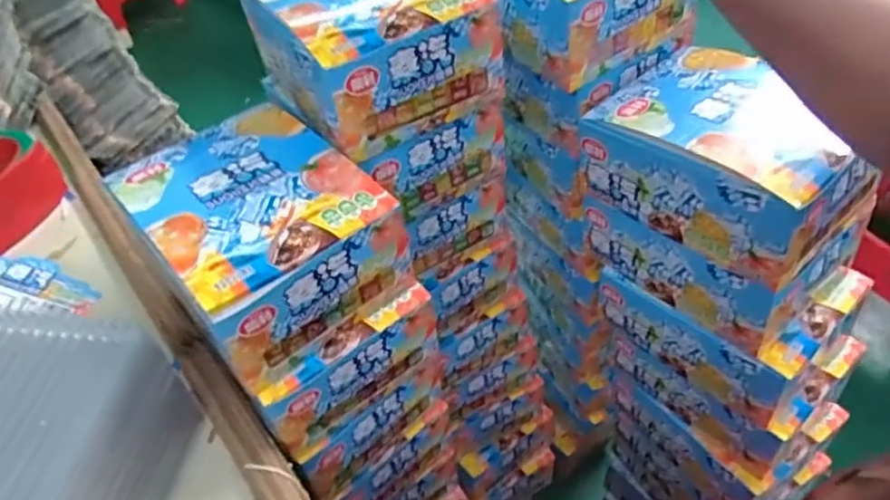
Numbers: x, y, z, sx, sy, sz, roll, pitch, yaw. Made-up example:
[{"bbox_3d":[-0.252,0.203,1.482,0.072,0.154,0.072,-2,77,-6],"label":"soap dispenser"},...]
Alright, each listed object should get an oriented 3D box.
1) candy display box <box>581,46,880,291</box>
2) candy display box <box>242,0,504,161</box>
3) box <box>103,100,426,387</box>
[{"bbox_3d":[0.234,-0.079,0.545,0.128,0.103,0.207,-30,51,-24],"label":"candy display box"},{"bbox_3d":[-0.068,-0.184,0.549,0.153,0.093,0.188,-25,49,-20],"label":"candy display box"},{"bbox_3d":[-0.146,-0.018,0.496,0.153,0.084,0.190,-33,52,-26],"label":"box"}]

